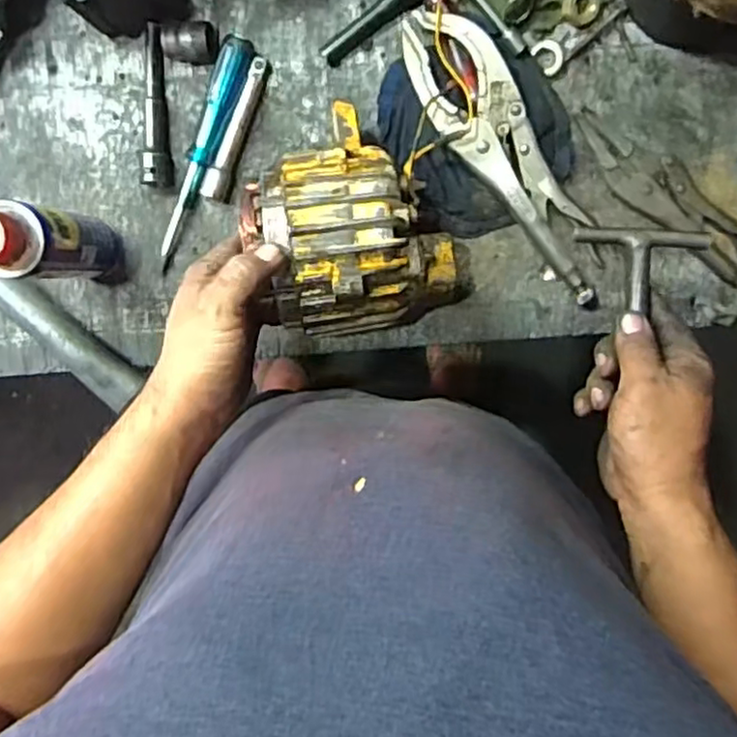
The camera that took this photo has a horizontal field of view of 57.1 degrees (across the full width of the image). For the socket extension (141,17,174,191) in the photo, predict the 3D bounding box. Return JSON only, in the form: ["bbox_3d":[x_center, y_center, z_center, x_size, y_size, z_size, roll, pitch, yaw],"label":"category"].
[{"bbox_3d":[-0.176,-0.216,0.560,0.022,0.020,0.126,0,98,-2],"label":"socket extension"}]

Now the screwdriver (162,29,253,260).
[{"bbox_3d":[-0.135,-0.182,0.559,0.025,0.025,0.178,22,97,-4],"label":"screwdriver"}]

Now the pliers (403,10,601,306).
[{"bbox_3d":[0.114,-0.167,0.553,0.072,0.046,0.264,-35,97,3],"label":"pliers"}]

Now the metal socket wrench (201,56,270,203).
[{"bbox_3d":[-0.111,-0.198,0.562,0.022,0.014,0.119,18,97,-4],"label":"metal socket wrench"}]

